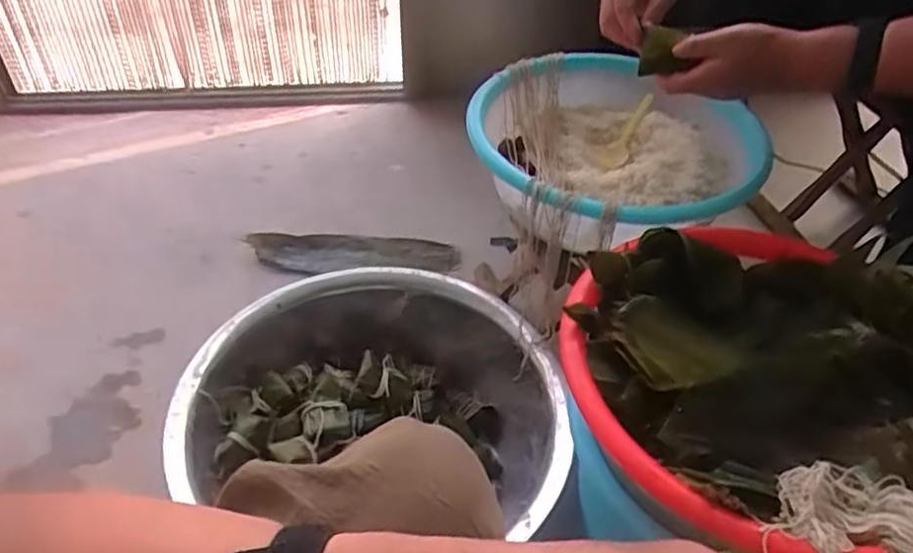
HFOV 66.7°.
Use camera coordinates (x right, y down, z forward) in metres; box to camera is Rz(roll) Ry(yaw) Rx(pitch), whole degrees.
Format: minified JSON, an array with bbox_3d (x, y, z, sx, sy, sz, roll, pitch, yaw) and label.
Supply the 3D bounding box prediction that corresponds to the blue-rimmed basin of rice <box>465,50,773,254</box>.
[{"bbox_3d":[0.230,-0.176,0.937,0.338,0.096,0.395,-8,44,-11],"label":"blue-rimmed basin of rice"}]

